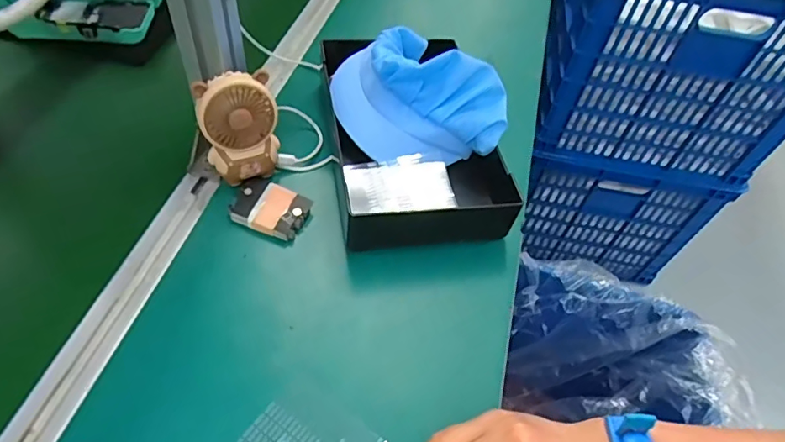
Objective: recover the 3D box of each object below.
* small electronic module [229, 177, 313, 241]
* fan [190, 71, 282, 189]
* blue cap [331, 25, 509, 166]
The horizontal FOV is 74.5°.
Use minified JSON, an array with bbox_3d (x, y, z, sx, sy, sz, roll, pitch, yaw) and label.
[{"bbox_3d":[-0.117,-0.013,0.495,0.068,0.014,0.054,24,54,12],"label":"small electronic module"},{"bbox_3d":[-0.141,-0.079,0.482,0.068,0.112,0.043,-13,55,-15],"label":"fan"},{"bbox_3d":[0.026,-0.135,0.551,0.176,0.096,0.139,4,52,-3],"label":"blue cap"}]

